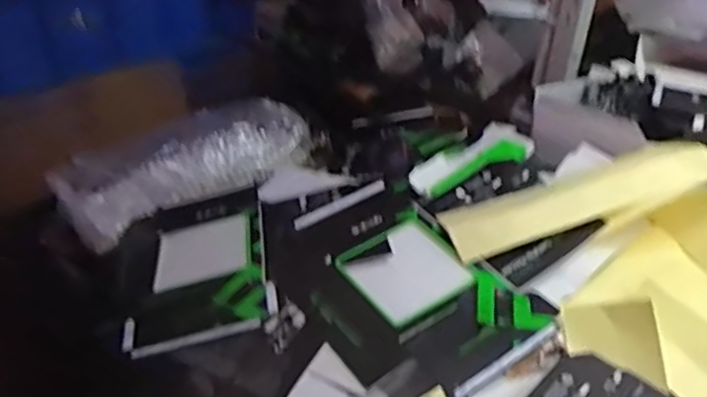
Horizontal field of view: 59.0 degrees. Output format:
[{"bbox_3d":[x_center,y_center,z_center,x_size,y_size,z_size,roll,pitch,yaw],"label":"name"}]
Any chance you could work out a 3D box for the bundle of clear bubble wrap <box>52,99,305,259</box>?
[{"bbox_3d":[-0.263,-0.061,0.986,0.387,0.100,0.136,-22,42,-28],"label":"bundle of clear bubble wrap"}]

